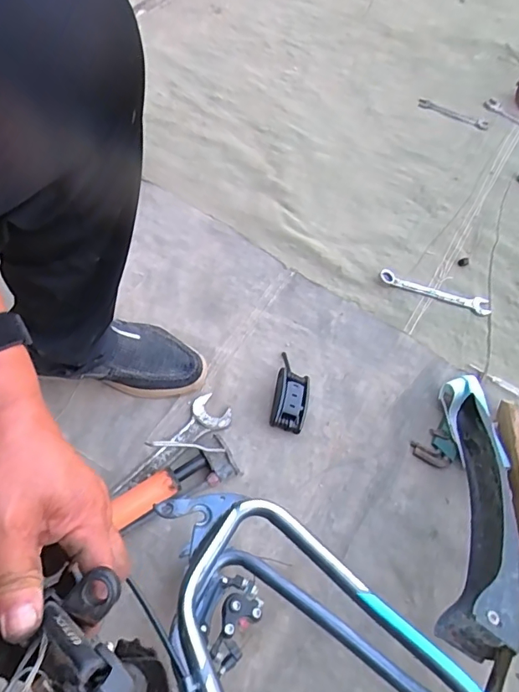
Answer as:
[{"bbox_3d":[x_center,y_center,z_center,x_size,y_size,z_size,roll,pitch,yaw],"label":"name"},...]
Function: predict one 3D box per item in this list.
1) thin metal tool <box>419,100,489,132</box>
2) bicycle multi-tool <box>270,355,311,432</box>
[{"bbox_3d":[0.401,-0.481,0.994,0.151,0.012,0.027,30,64,12],"label":"thin metal tool"},{"bbox_3d":[0.048,0.064,0.689,0.050,0.034,0.115,13,61,3],"label":"bicycle multi-tool"}]

